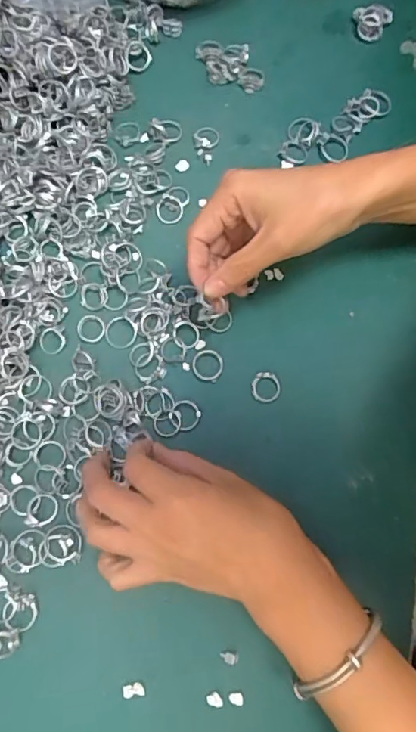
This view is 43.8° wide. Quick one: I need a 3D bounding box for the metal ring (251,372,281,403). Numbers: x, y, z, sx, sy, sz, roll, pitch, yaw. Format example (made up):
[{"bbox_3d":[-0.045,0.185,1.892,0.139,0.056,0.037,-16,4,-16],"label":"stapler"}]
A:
[{"bbox_3d":[0.041,0.015,0.364,0.020,0.004,0.021,1,74,-2],"label":"metal ring"}]

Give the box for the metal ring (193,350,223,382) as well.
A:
[{"bbox_3d":[0.000,-0.001,0.366,0.022,0.004,0.022,1,74,-2],"label":"metal ring"}]

